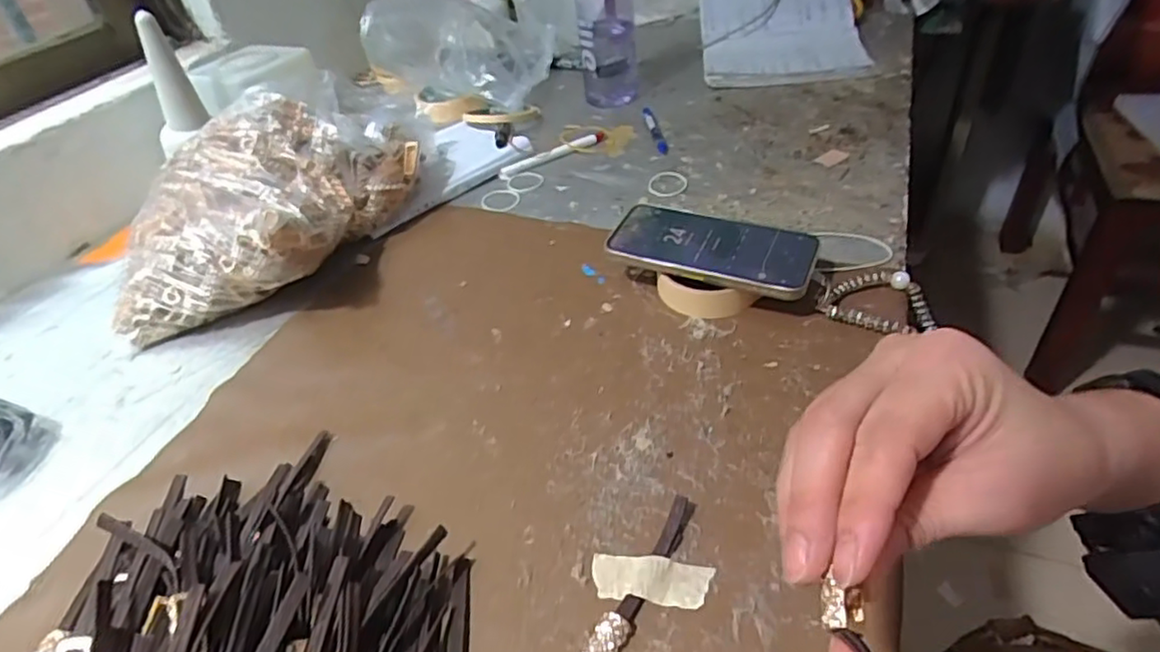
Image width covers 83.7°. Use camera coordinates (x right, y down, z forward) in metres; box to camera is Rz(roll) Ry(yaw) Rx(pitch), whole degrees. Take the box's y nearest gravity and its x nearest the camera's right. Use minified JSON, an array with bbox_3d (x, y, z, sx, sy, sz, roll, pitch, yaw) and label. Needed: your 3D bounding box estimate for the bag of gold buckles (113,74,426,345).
[{"bbox_3d":[-0.276,-0.118,0.598,0.173,0.119,0.299,8,42,16],"label":"bag of gold buckles"}]

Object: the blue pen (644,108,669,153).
[{"bbox_3d":[0.087,-0.227,0.745,0.012,0.013,0.100,-8,40,-1],"label":"blue pen"}]

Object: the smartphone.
[{"bbox_3d":[0.104,-0.063,0.511,0.155,0.009,0.075,17,49,23],"label":"smartphone"}]

